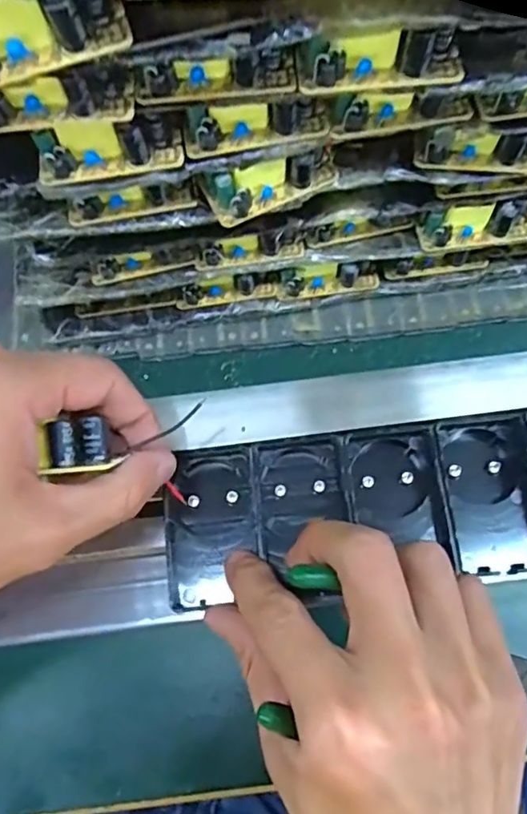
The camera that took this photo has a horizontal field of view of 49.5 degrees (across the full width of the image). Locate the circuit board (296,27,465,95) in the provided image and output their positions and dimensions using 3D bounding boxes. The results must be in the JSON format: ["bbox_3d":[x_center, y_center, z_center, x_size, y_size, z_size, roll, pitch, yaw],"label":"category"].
[{"bbox_3d":[0.045,-0.136,0.219,0.063,0.019,0.018,-4,70,1],"label":"circuit board"}]

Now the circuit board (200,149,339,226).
[{"bbox_3d":[0.004,-0.107,0.273,0.062,0.022,0.021,-14,70,-2],"label":"circuit board"}]

